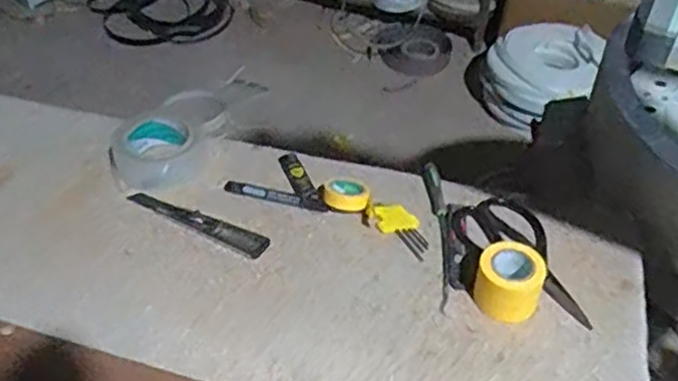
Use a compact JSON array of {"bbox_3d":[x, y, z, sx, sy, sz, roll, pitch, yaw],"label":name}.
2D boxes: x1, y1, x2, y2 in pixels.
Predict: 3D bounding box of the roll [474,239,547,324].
[{"bbox_3d":[0.178,0.093,0.725,0.064,0.053,0.074,16,45,14],"label":"roll"}]

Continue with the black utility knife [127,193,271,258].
[{"bbox_3d":[-0.167,0.034,0.824,0.199,0.014,0.029,22,47,20],"label":"black utility knife"}]

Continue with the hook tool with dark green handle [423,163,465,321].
[{"bbox_3d":[0.124,0.049,0.808,0.032,0.012,0.224,0,44,-1],"label":"hook tool with dark green handle"}]

